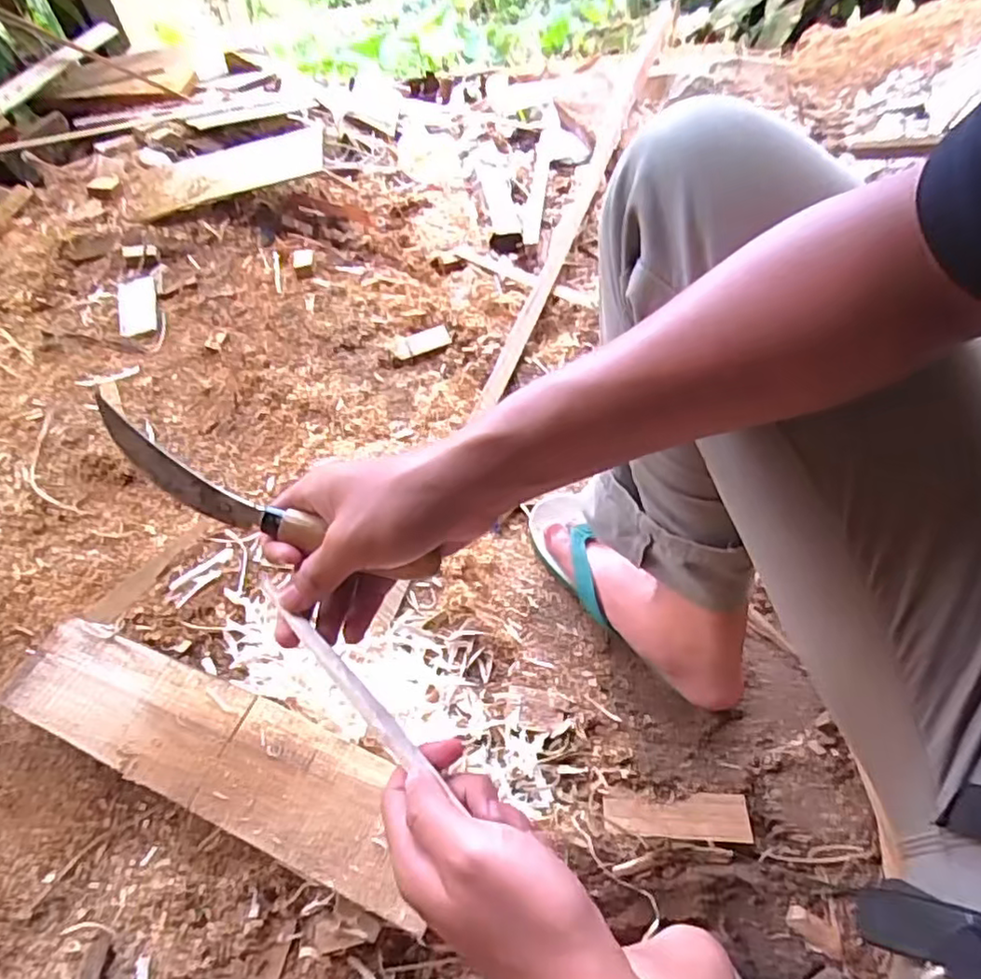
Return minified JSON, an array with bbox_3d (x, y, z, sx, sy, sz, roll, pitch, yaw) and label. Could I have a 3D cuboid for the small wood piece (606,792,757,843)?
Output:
[{"bbox_3d":[0.164,0.286,0.557,0.123,0.012,0.037,3,58,-2],"label":"small wood piece"}]

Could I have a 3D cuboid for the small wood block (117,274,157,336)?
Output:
[{"bbox_3d":[-0.487,-0.254,0.877,0.054,0.004,0.098,-14,69,2],"label":"small wood block"}]

